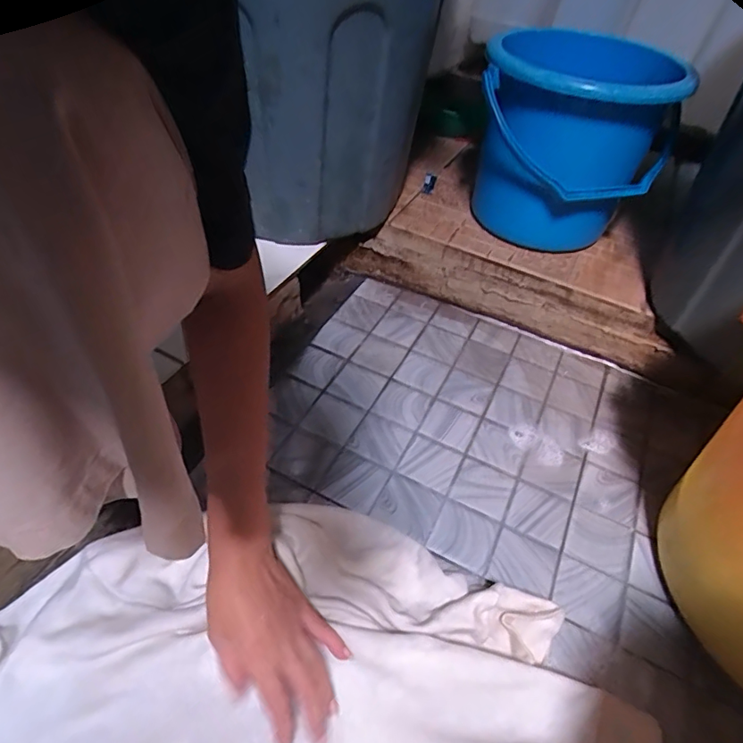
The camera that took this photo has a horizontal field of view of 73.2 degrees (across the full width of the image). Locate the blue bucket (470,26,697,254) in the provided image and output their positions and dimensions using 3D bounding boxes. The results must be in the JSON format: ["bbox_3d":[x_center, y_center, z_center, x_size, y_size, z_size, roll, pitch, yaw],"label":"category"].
[{"bbox_3d":[0.311,-0.354,0.795,0.261,0.237,0.290,24,49,17],"label":"blue bucket"}]

